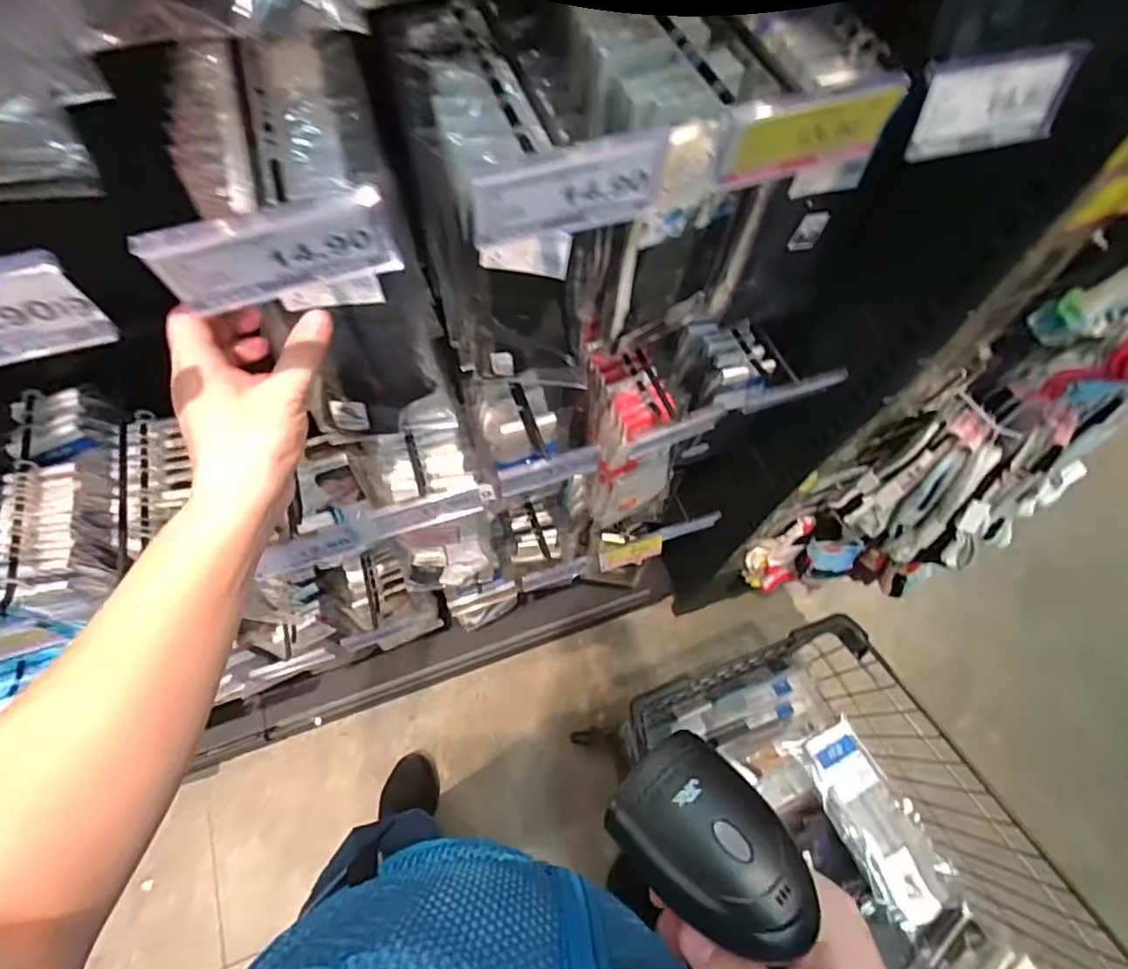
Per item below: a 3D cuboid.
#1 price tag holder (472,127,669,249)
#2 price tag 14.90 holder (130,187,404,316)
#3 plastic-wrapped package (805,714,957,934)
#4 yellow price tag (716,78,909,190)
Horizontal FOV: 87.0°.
[{"bbox_3d":[0.003,-0.147,0.300,0.099,0.045,0.007,-16,67,-10],"label":"price tag holder"},{"bbox_3d":[-0.130,-0.104,0.274,0.100,0.049,0.009,-16,67,-10],"label":"price tag 14.90 holder"},{"bbox_3d":[0.393,0.420,0.760,0.106,0.043,0.214,-24,68,-13],"label":"plastic-wrapped package"},{"bbox_3d":[0.130,-0.186,0.318,0.099,0.047,0.008,-16,67,-10],"label":"yellow price tag"}]

